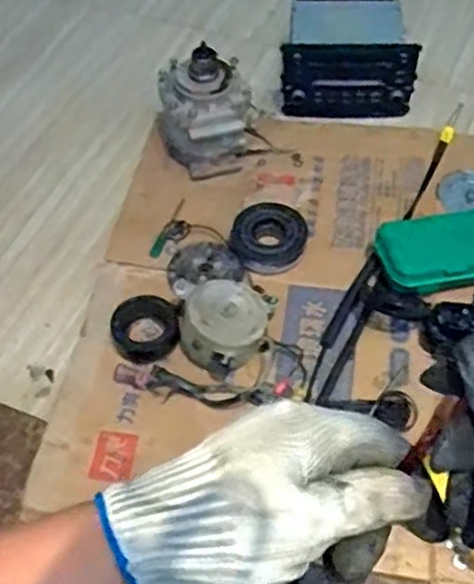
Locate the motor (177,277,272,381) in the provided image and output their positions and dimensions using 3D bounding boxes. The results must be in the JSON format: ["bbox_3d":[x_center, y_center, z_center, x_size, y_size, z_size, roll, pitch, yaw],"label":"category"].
[{"bbox_3d":[-0.012,0.052,0.902,0.116,0.062,0.130,-4,54,-4],"label":"motor"}]

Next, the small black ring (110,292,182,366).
[{"bbox_3d":[-0.118,0.047,0.941,0.087,0.029,0.097,-20,56,-12],"label":"small black ring"}]

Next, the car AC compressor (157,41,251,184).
[{"bbox_3d":[-0.047,-0.268,1.089,0.133,0.168,0.119,-8,55,-6],"label":"car AC compressor"}]

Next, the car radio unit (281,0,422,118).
[{"bbox_3d":[0.184,-0.406,1.230,0.211,0.123,0.216,2,54,1],"label":"car radio unit"}]

